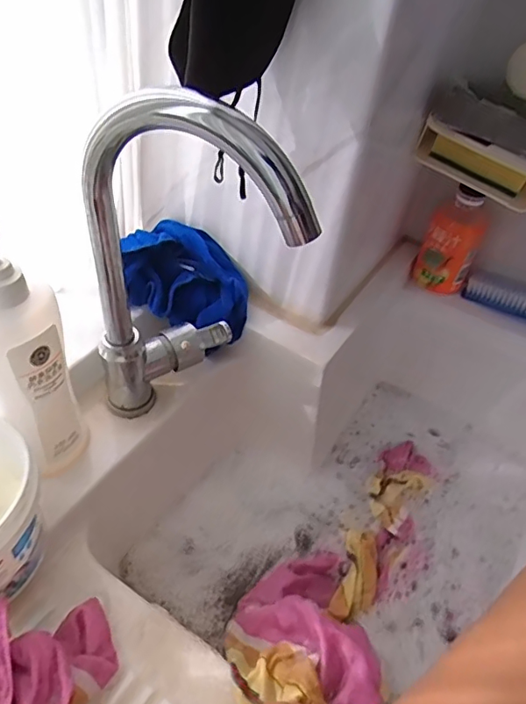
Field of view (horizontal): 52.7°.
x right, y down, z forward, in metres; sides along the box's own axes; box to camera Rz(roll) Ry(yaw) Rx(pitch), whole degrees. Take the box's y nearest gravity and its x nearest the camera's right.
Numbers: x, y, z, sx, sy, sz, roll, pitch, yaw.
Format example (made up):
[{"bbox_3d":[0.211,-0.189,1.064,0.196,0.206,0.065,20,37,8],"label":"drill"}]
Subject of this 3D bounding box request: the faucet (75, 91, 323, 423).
[{"bbox_3d":[-0.050,-0.051,0.432,0.173,0.302,0.084,18,46,10],"label":"faucet"}]

